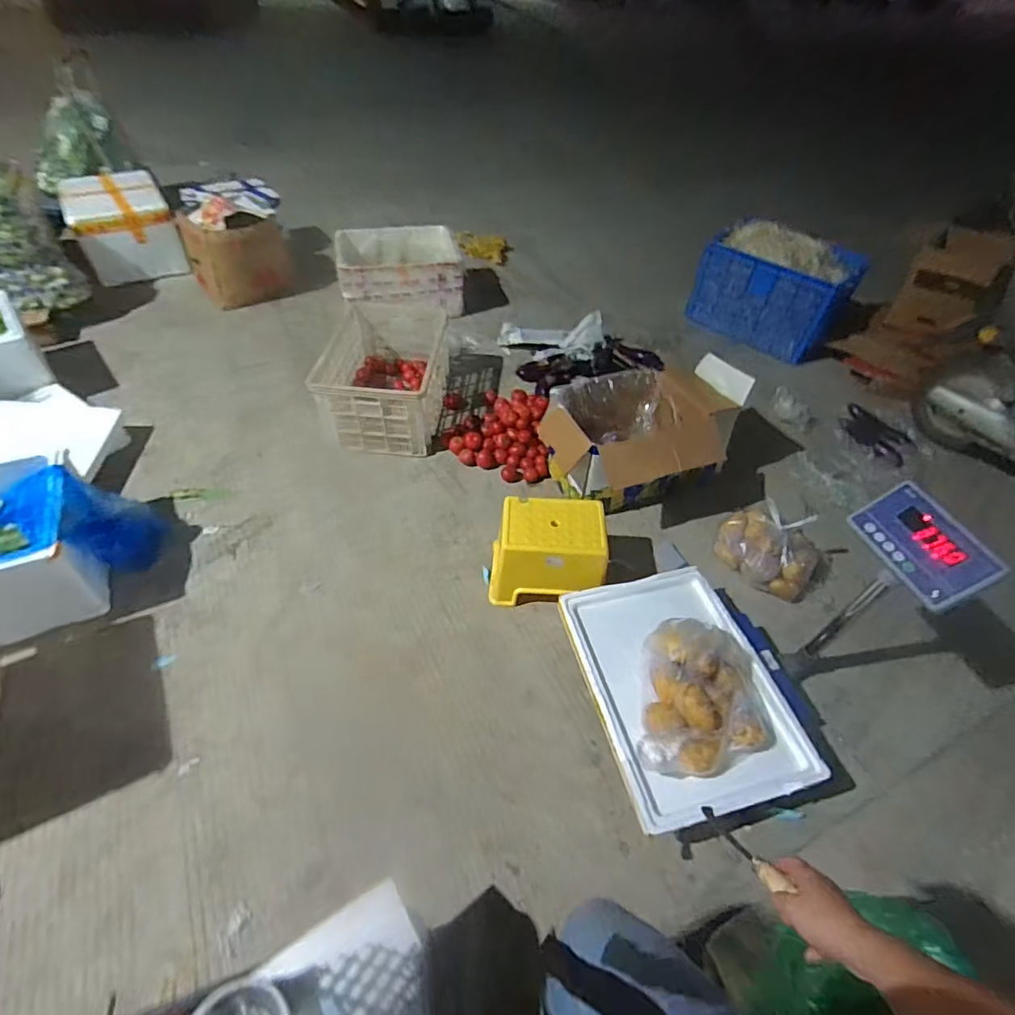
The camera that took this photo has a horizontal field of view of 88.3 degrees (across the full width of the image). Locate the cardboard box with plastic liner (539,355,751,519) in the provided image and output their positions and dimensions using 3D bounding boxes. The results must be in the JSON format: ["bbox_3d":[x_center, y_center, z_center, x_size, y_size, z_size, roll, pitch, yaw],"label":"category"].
[{"bbox_3d":[0.485,-0.274,1.839,0.692,0.277,0.429,-18,53,-19],"label":"cardboard box with plastic liner"}]

